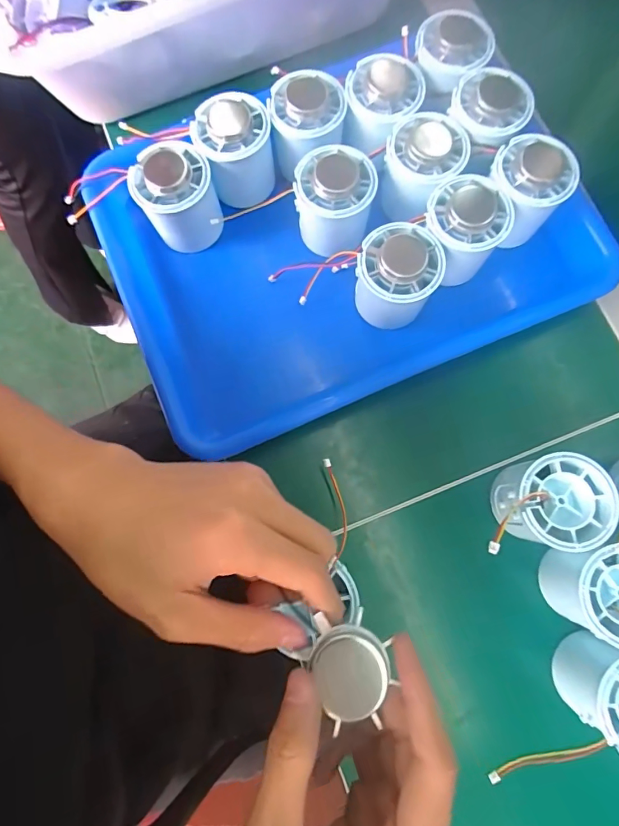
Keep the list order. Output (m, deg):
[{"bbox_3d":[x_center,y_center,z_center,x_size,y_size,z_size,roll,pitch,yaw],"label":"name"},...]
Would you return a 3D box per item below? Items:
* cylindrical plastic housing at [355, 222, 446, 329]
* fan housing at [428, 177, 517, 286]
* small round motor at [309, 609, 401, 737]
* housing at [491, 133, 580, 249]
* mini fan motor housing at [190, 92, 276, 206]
[{"bbox_3d":[0.060,-0.093,0.301,0.053,0.064,0.049,0,79,1],"label":"cylindrical plastic housing"},{"bbox_3d":[0.106,-0.126,0.305,0.052,0.053,0.056,0,79,1],"label":"fan housing"},{"bbox_3d":[0.016,0.104,0.172,0.032,0.009,0.035,6,79,2],"label":"small round motor"},{"bbox_3d":[0.151,-0.157,0.309,0.054,0.051,0.054,35,81,7],"label":"housing"},{"bbox_3d":[-0.054,-0.193,0.325,0.051,0.060,0.048,0,79,1],"label":"mini fan motor housing"}]

